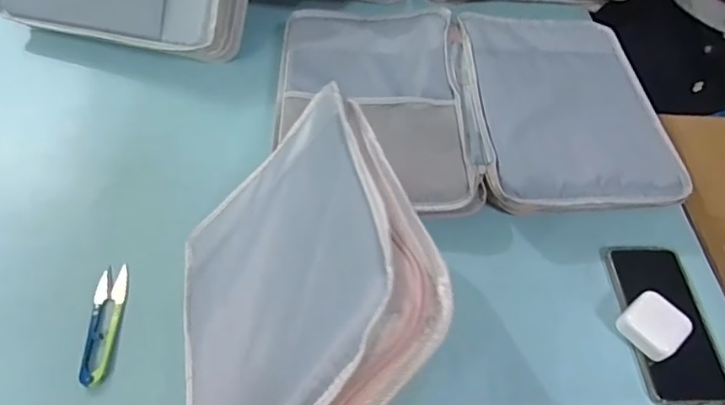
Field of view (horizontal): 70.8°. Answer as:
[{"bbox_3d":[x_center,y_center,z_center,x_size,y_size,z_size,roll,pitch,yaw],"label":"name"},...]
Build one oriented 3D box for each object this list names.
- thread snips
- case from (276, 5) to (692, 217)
[{"bbox_3d":[-0.246,0.113,0.486,0.027,0.011,0.118,-5,57,-7],"label":"thread snips"},{"bbox_3d":[0.128,-0.128,0.651,0.458,0.058,0.340,0,56,-4],"label":"case"}]

